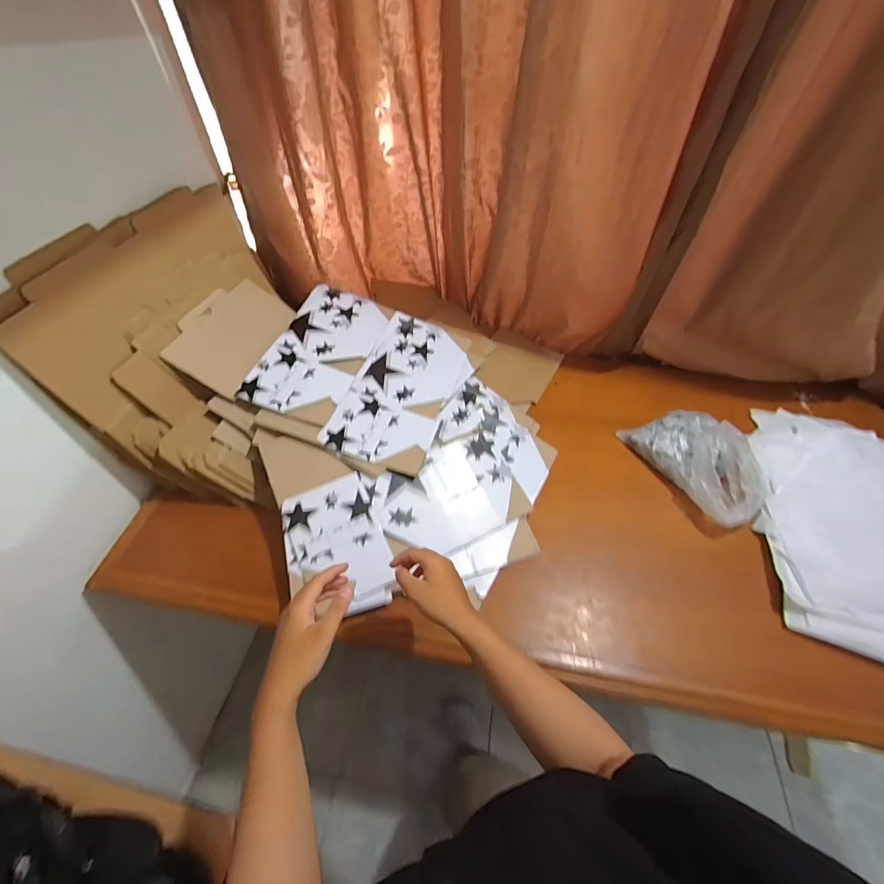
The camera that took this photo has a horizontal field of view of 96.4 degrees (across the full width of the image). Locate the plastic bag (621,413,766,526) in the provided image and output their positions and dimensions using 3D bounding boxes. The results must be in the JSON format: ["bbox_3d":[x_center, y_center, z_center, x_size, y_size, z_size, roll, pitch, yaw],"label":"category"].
[{"bbox_3d":[0.525,0.021,0.786,0.182,0.113,0.264,-21,54,-18],"label":"plastic bag"}]

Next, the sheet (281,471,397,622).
[{"bbox_3d":[-0.179,0.175,0.668,0.158,0.010,0.225,-14,67,-16],"label":"sheet"}]

